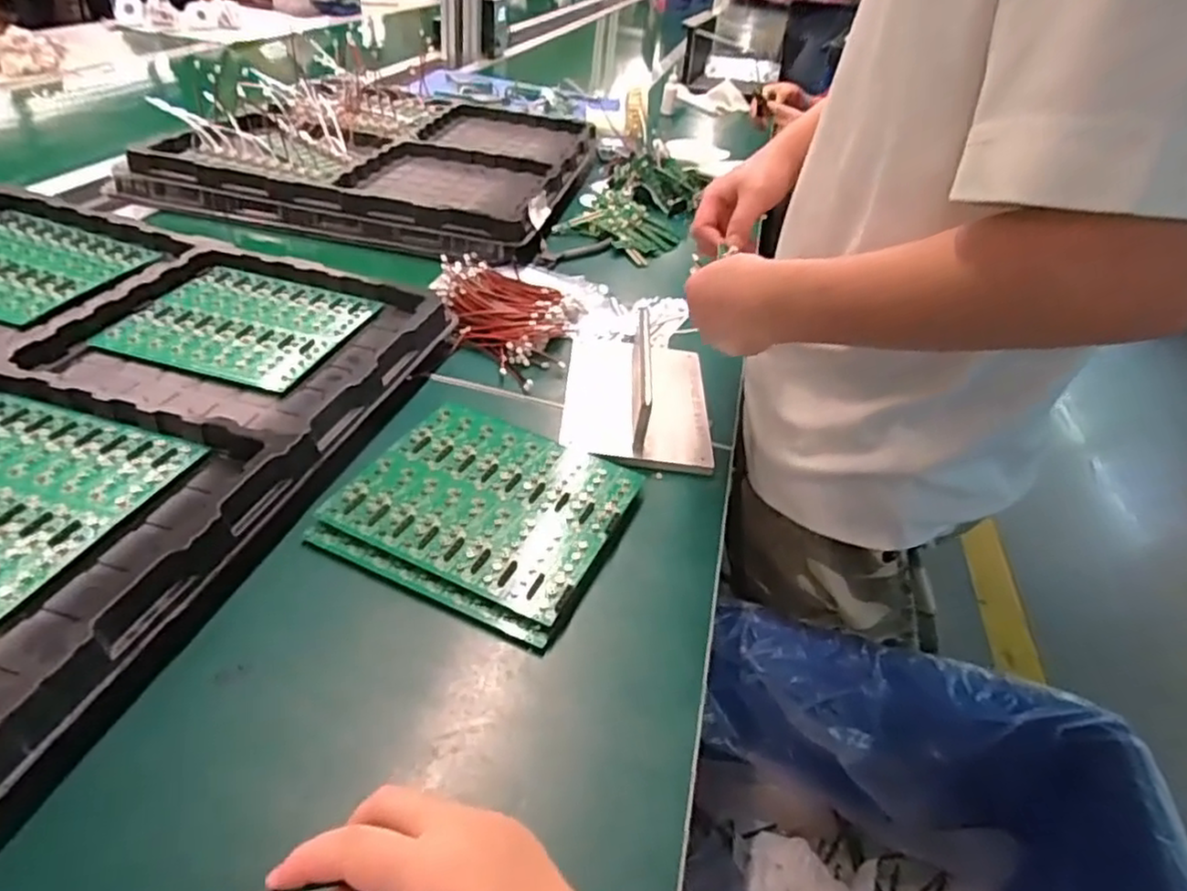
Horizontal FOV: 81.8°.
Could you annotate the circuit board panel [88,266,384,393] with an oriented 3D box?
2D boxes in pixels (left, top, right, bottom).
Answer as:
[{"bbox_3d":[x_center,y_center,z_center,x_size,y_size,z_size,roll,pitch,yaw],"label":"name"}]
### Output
[{"bbox_3d":[-0.329,-0.120,0.658,0.185,0.007,0.168,15,39,10],"label":"circuit board panel"}]

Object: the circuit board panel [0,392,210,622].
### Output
[{"bbox_3d":[-0.404,0.028,0.461,0.192,0.006,0.169,14,39,9],"label":"circuit board panel"}]

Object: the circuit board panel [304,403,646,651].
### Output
[{"bbox_3d":[-0.081,0.044,0.535,0.194,0.013,0.186,20,40,16],"label":"circuit board panel"}]

